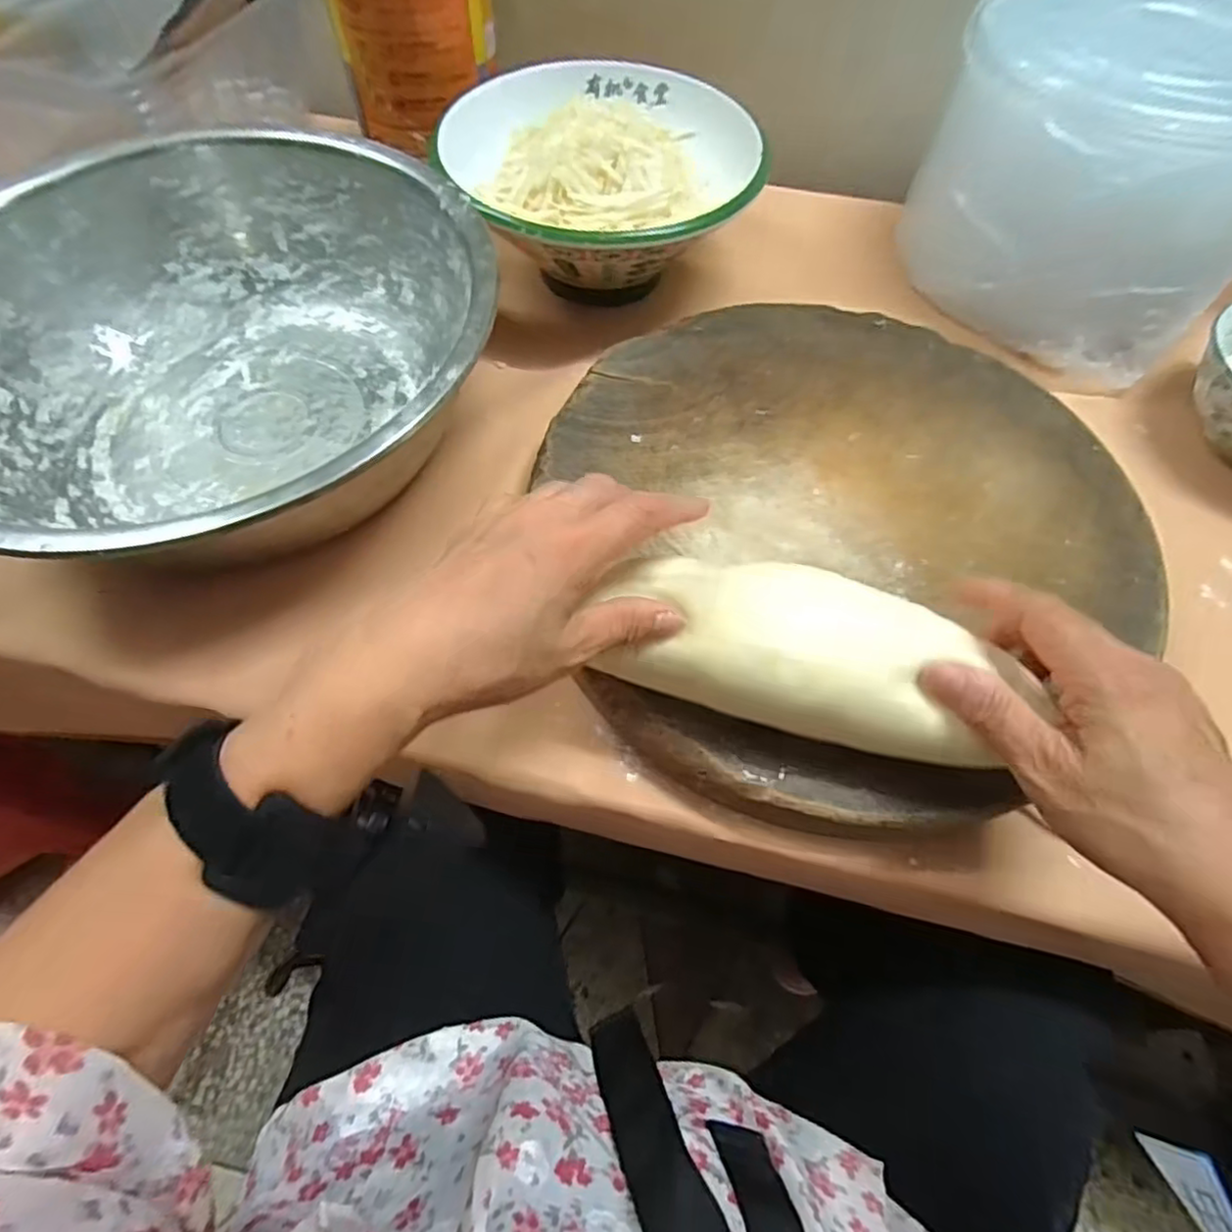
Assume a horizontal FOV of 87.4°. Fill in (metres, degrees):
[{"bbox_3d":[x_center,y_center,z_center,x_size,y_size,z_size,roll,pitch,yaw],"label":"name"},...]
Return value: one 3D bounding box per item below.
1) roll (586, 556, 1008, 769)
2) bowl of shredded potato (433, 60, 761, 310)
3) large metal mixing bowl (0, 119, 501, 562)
[{"bbox_3d":[0.073,0.017,0.277,0.160,0.050,0.057,16,62,15],"label":"roll"},{"bbox_3d":[-0.015,-0.314,0.495,0.216,0.115,0.234,-13,62,-9],"label":"bowl of shredded potato"},{"bbox_3d":[-0.244,-0.155,0.404,0.334,0.111,0.323,1,61,-2],"label":"large metal mixing bowl"}]

